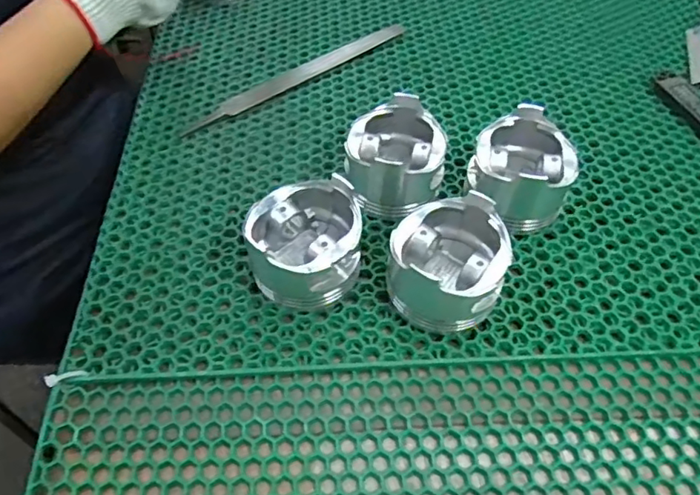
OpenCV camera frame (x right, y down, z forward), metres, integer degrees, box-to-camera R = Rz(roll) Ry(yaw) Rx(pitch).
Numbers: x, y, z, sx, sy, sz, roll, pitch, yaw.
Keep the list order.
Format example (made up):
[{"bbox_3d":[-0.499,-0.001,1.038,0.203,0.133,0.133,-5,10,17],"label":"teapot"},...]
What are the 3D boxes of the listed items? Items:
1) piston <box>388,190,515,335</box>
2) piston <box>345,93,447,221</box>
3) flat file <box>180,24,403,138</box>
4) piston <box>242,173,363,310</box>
[{"bbox_3d":[0.062,0.011,0.353,0.068,0.056,0.074,1,55,-1],"label":"piston"},{"bbox_3d":[0.035,-0.063,0.417,0.069,0.051,0.077,15,56,9],"label":"piston"},{"bbox_3d":[-0.044,-0.160,0.516,0.241,0.007,0.020,-34,62,-23],"label":"flat file"},{"bbox_3d":[-0.030,-0.004,0.368,0.074,0.048,0.087,2,55,0],"label":"piston"}]

